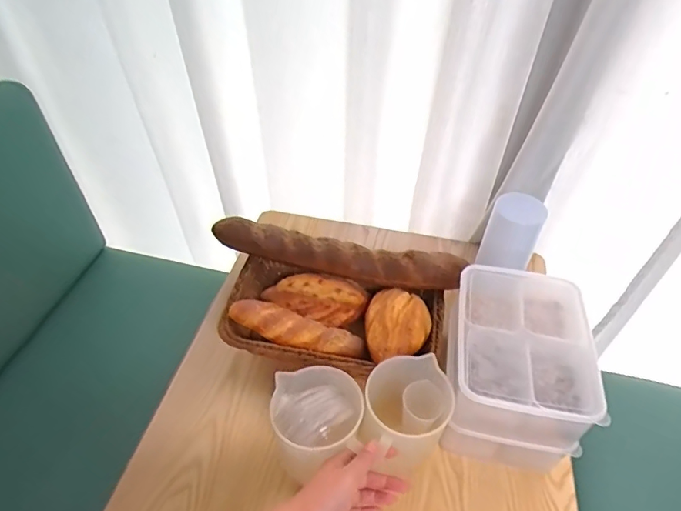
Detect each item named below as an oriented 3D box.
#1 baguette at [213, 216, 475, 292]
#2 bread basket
[{"bbox_3d":[-0.015,-0.001,0.861,0.447,0.053,0.059,9,46,6],"label":"baguette"},{"bbox_3d":[-0.013,0.097,0.813,0.356,0.115,0.212,15,47,12],"label":"bread basket"}]

